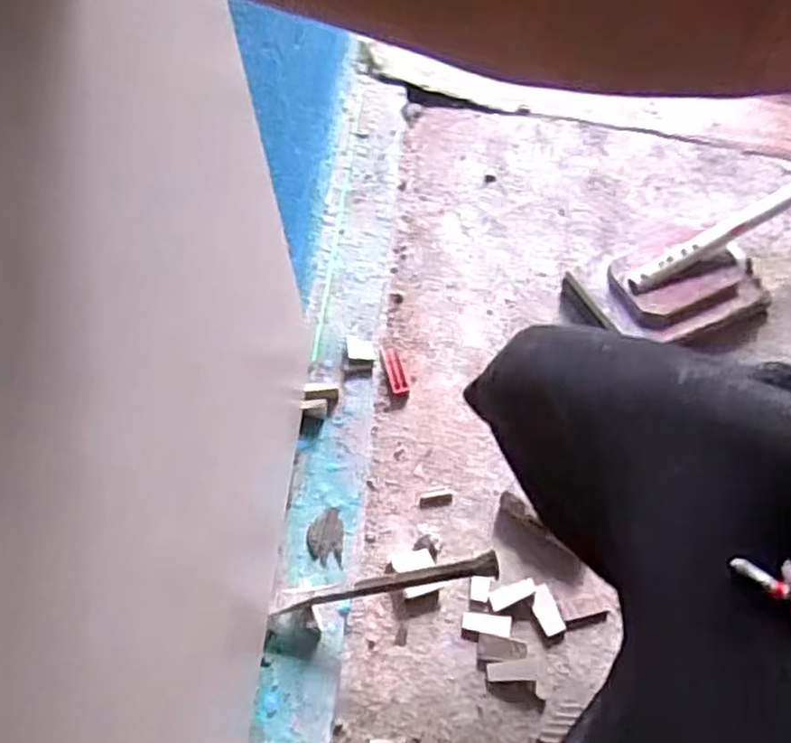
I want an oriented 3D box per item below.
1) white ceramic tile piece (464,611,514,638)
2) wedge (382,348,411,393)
[{"bbox_3d":[0.098,0.267,0.764,0.051,0.006,0.021,5,60,5],"label":"white ceramic tile piece"},{"bbox_3d":[-0.001,-0.002,0.926,0.022,0.007,0.063,-10,66,-23],"label":"wedge"}]

